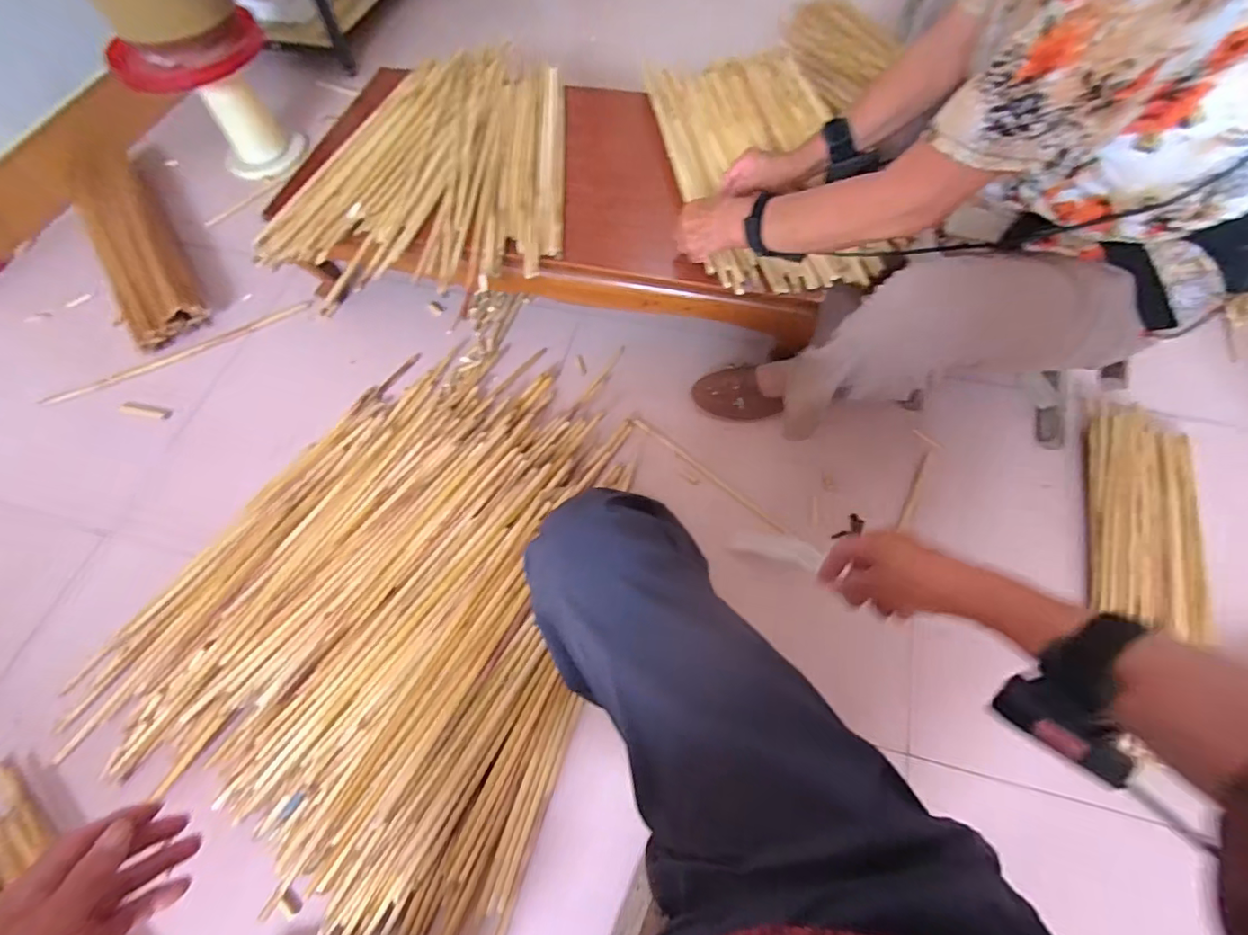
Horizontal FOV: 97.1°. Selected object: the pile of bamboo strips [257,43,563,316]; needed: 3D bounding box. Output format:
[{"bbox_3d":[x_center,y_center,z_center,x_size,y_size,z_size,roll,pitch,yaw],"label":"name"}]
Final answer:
[{"bbox_3d":[-0.314,-0.490,0.872,0.432,0.042,0.504,-3,64,2],"label":"pile of bamboo strips"}]

